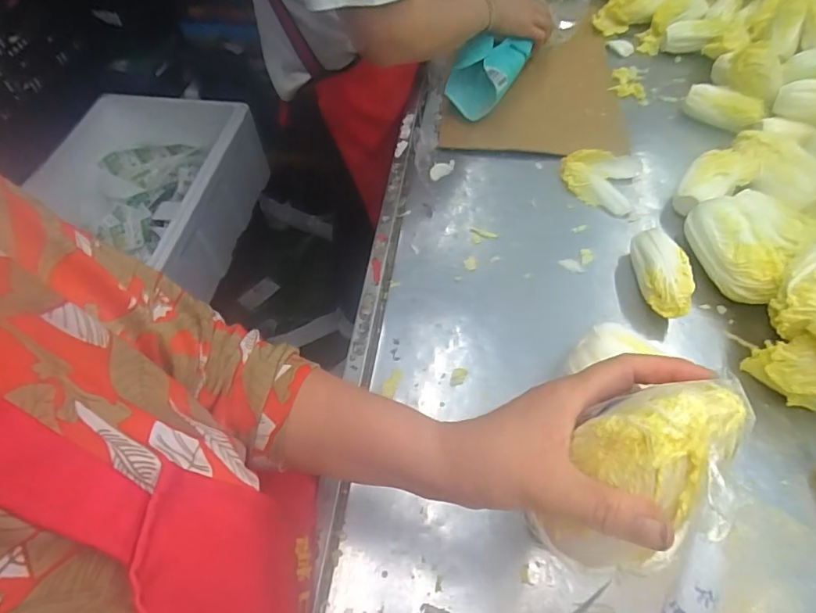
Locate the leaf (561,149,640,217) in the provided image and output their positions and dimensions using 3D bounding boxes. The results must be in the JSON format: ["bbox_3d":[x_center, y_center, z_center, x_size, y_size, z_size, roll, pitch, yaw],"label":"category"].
[{"bbox_3d":[0.259,-0.176,0.675,0.098,0.023,0.083,19,59,13],"label":"leaf"}]

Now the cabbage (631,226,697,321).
[{"bbox_3d":[0.288,-0.034,0.568,0.046,0.053,0.112,-8,57,-4],"label":"cabbage"}]

